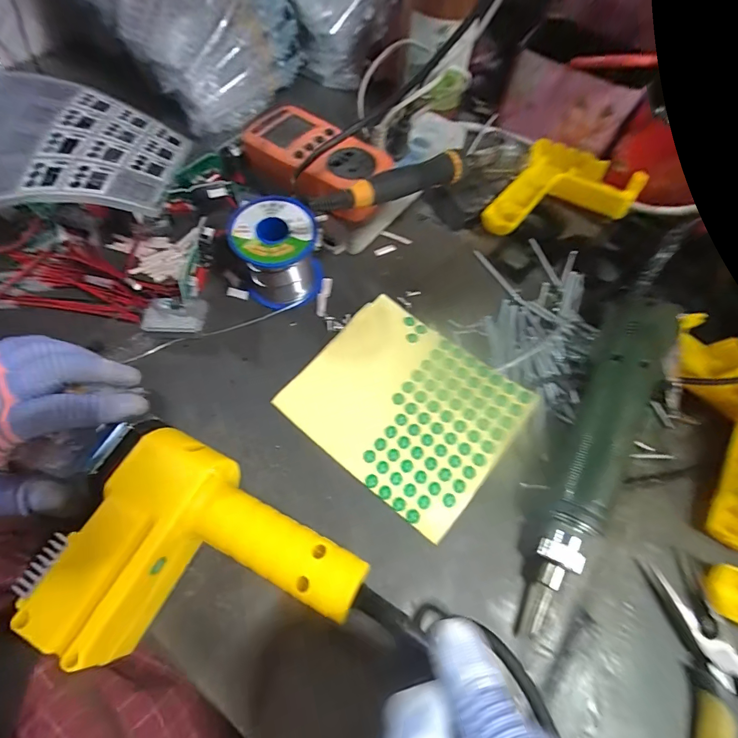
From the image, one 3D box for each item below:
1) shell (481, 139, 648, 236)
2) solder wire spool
[{"bbox_3d":[0.197,-0.168,0.398,0.116,0.033,0.160,31,64,12],"label":"shell"},{"bbox_3d":[-0.073,-0.092,0.322,0.064,0.066,0.061,-10,63,-9],"label":"solder wire spool"}]

